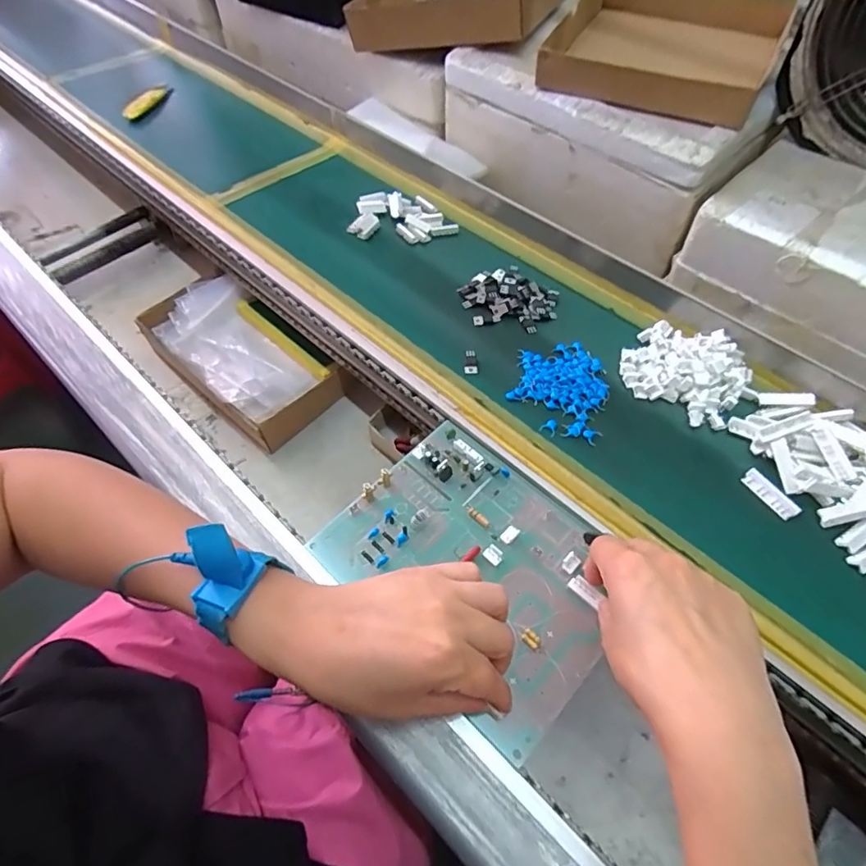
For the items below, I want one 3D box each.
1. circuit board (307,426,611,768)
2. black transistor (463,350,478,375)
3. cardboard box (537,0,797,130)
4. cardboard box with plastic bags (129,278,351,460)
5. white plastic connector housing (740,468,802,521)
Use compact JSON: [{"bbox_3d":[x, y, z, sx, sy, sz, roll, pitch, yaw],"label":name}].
[{"bbox_3d":[0.028,0.088,0.354,0.183,0.010,0.138,38,66,23],"label":"circuit board"},{"bbox_3d":[0.031,-0.058,0.439,0.011,0.004,0.022,0,73,1],"label":"black transistor"},{"bbox_3d":[0.235,-0.392,0.536,0.198,0.043,0.202,25,61,16],"label":"cardboard box"},{"bbox_3d":[-0.207,-0.085,0.569,0.226,0.041,0.115,37,65,22],"label":"cardboard box with plastic bags"},{"bbox_3d":[0.235,0.042,0.369,0.012,0.006,0.039,-32,62,-18],"label":"white plastic connector housing"}]

